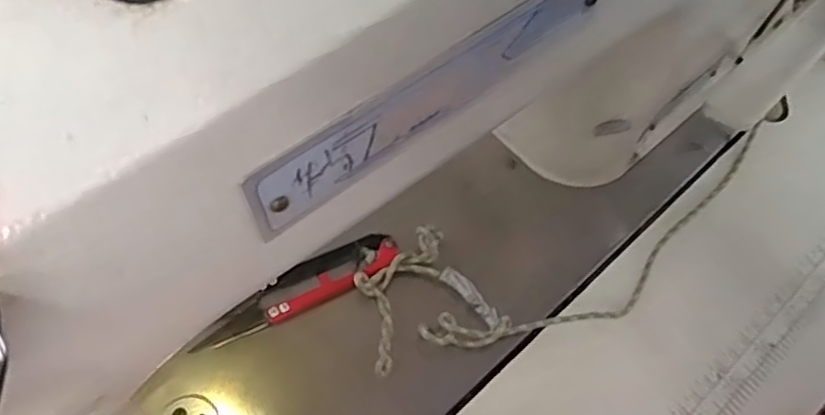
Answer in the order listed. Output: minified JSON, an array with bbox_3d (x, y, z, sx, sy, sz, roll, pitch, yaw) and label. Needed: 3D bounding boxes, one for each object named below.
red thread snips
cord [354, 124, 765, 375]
[{"bbox_3d":[-0.054,0.037,0.319,0.100,0.014,0.023,-22,68,-14],"label":"red thread snips"},{"bbox_3d":[0.093,0.020,0.340,0.242,0.022,0.067,-17,67,-12],"label":"cord"}]

